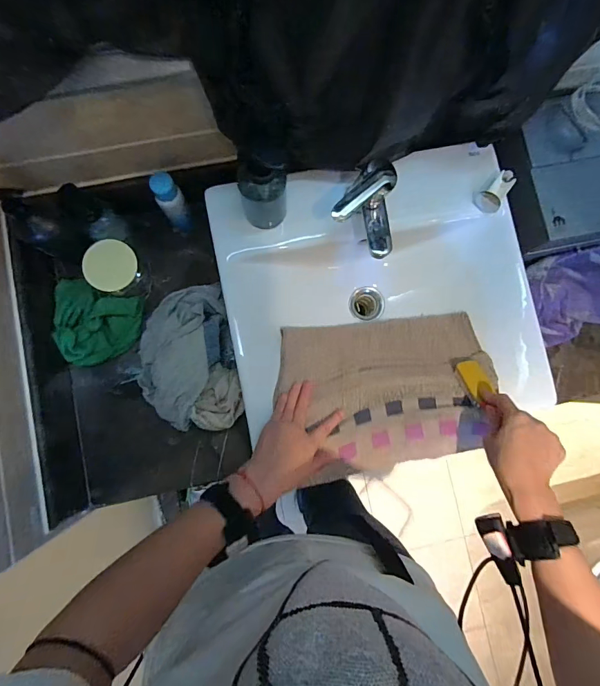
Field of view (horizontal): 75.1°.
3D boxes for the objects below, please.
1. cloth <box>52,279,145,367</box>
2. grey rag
[{"bbox_3d":[-0.360,-0.034,0.691,0.144,0.036,0.146,3,85,-2],"label":"cloth"},{"bbox_3d":[-0.192,0.025,0.662,0.158,0.081,0.245,-9,85,-3],"label":"grey rag"}]

